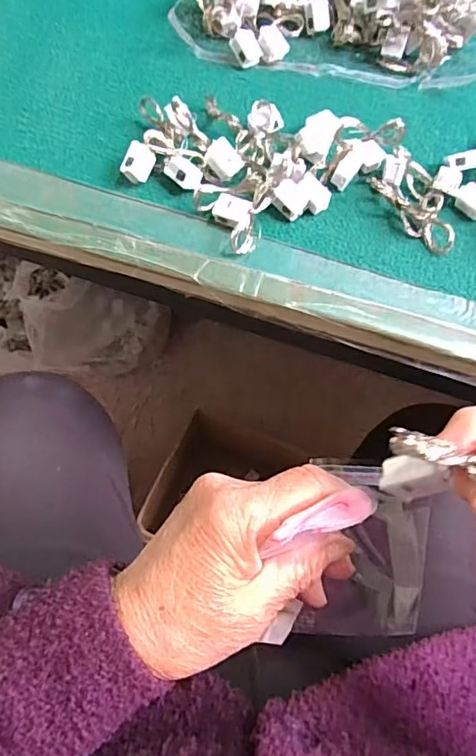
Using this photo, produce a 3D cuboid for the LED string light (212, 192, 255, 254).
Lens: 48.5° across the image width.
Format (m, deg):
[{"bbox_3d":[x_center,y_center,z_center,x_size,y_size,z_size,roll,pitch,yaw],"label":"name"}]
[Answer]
[{"bbox_3d":[-0.001,-0.118,0.399,0.027,0.015,0.048,-25,70,-13],"label":"LED string light"}]

